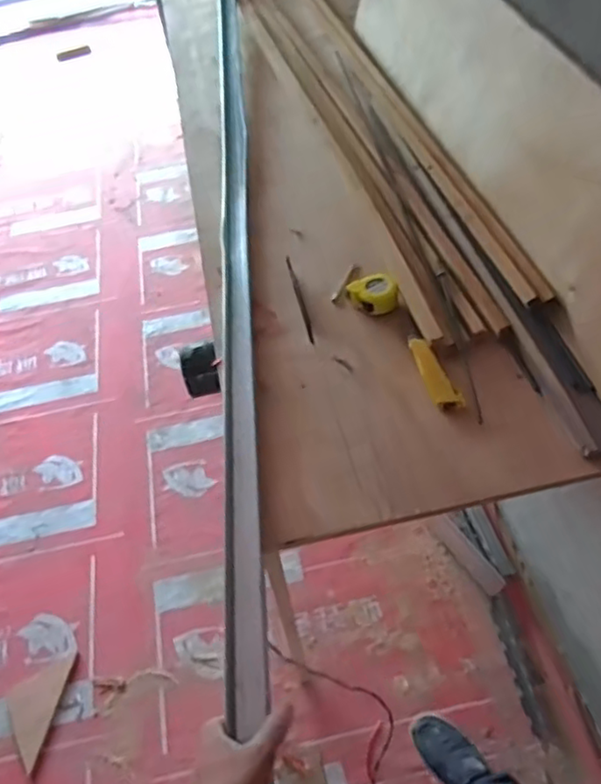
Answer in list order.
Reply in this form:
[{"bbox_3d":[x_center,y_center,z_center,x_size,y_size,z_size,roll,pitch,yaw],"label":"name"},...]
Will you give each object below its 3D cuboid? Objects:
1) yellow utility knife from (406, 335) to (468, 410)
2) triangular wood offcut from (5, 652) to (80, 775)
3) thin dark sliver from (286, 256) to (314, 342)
[{"bbox_3d":[0.198,-0.036,0.972,0.038,0.018,0.162,-17,51,-7],"label":"yellow utility knife"},{"bbox_3d":[-0.652,0.765,1.557,0.122,0.018,0.256,5,51,11],"label":"triangular wood offcut"},{"bbox_3d":[-0.001,-0.167,1.117,0.013,0.008,0.220,-12,50,-4],"label":"thin dark sliver"}]

